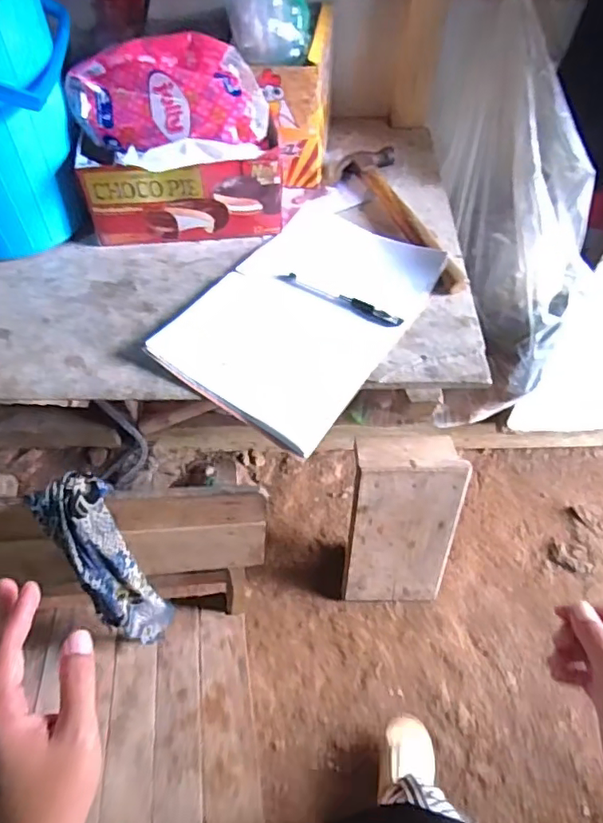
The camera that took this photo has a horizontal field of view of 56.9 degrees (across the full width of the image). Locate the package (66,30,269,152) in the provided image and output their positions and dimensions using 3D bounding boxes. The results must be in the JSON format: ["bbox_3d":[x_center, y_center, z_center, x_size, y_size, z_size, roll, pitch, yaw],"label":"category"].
[{"bbox_3d":[-0.148,-0.349,0.623,0.209,0.086,0.104,-14,56,-11],"label":"package"}]

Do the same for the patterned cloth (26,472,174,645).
[{"bbox_3d":[-0.219,0.192,0.661,0.075,0.334,0.075,-26,59,-19],"label":"patterned cloth"}]

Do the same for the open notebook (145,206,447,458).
[{"bbox_3d":[0.008,-0.119,0.647,0.213,0.015,0.315,31,62,15],"label":"open notebook"}]

